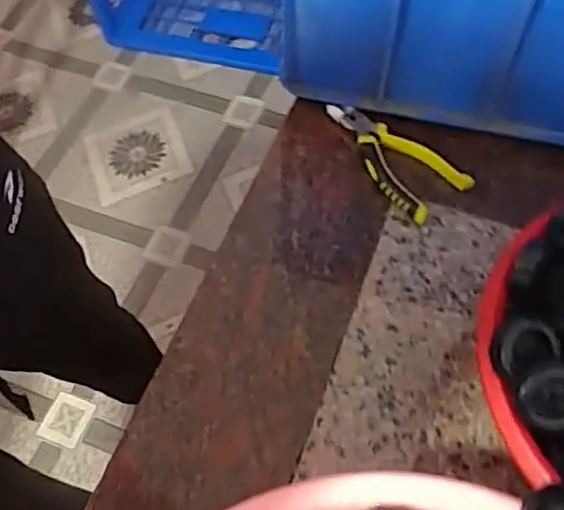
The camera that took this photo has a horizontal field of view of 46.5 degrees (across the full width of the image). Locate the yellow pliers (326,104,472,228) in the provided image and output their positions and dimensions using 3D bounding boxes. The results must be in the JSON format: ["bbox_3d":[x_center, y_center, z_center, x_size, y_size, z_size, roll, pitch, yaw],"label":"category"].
[{"bbox_3d":[0.108,-0.103,0.665,0.074,0.019,0.156,-37,64,-19],"label":"yellow pliers"}]

